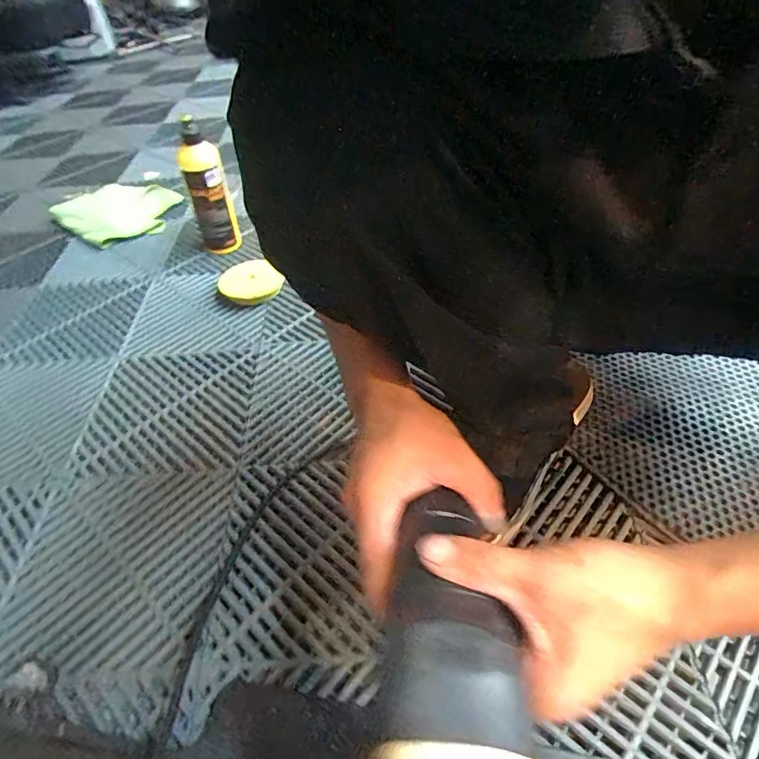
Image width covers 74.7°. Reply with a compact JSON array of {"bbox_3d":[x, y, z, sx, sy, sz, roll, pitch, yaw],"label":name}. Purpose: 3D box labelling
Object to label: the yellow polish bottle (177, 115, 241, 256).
[{"bbox_3d":[-0.278,-0.302,0.813,0.063,0.204,0.066,-15,46,-10],"label":"yellow polish bottle"}]

